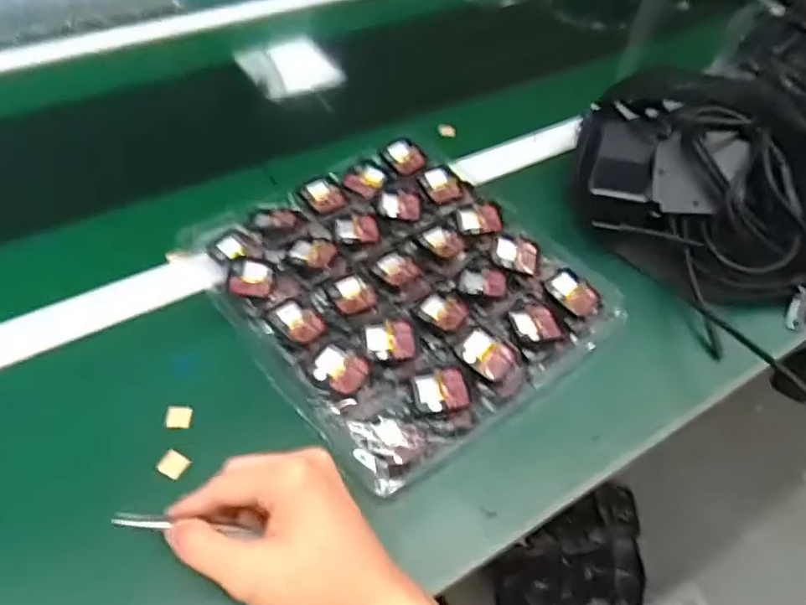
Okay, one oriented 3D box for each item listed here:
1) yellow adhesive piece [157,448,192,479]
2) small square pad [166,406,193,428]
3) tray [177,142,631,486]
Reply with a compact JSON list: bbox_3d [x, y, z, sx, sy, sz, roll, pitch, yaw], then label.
[{"bbox_3d":[-0.158,0.111,0.408,0.018,0.004,0.016,23,54,14],"label":"yellow adhesive piece"},{"bbox_3d":[-0.162,0.083,0.430,0.017,0.007,0.016,-1,52,-4],"label":"small square pad"},{"bbox_3d":[-0.005,-0.021,0.501,0.254,0.027,0.285,-28,58,-23],"label":"tray"}]

